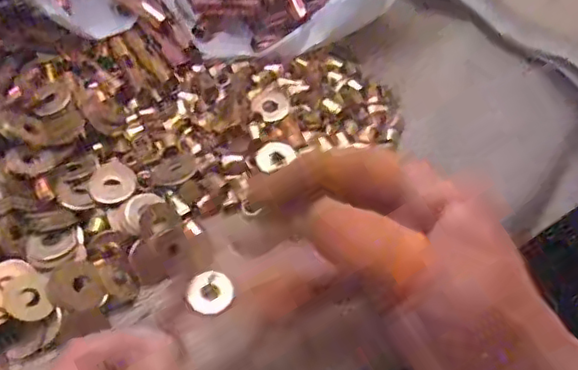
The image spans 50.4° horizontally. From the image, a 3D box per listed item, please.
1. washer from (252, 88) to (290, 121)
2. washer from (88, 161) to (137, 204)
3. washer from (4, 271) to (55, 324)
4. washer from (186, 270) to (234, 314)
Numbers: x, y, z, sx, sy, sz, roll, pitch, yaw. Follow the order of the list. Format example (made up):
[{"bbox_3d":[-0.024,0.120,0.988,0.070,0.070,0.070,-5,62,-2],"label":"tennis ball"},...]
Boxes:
[{"bbox_3d":[-0.010,-0.045,0.339,0.019,0.004,0.024,-30,56,-15],"label":"washer"},{"bbox_3d":[-0.085,-0.001,0.296,0.022,0.004,0.020,2,56,-3],"label":"washer"},{"bbox_3d":[-0.110,0.047,0.257,0.019,0.004,0.021,-9,68,-43],"label":"washer"},{"bbox_3d":[-0.036,0.049,0.284,0.021,0.004,0.019,-25,62,-19],"label":"washer"}]

